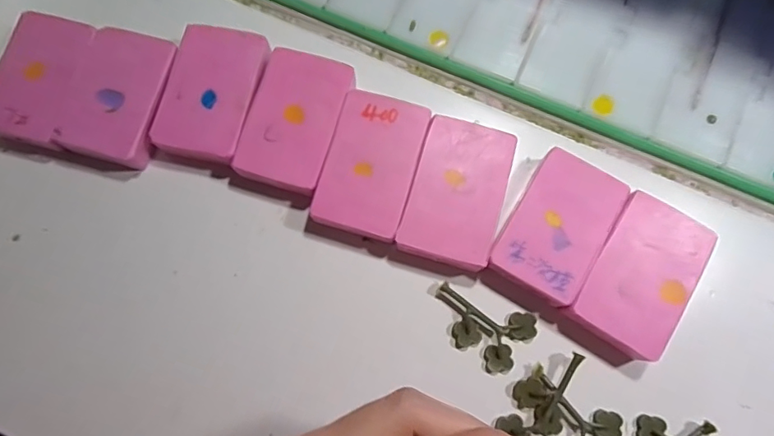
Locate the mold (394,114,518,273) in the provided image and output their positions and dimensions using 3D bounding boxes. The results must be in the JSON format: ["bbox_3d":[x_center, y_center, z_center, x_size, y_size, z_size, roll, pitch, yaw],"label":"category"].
[{"bbox_3d":[0.035,-0.012,0.246,0.045,0.018,0.071,17,74,4],"label":"mold"}]

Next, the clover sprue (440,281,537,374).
[{"bbox_3d":[0.046,0.055,0.238,0.048,0.007,0.031,22,75,5],"label":"clover sprue"}]

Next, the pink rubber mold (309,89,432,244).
[{"bbox_3d":[-0.008,-0.026,0.248,0.044,0.018,0.070,17,74,4],"label":"pink rubber mold"}]

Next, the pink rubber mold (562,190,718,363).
[{"bbox_3d":[0.122,0.028,0.237,0.045,0.020,0.071,32,76,8],"label":"pink rubber mold"}]

